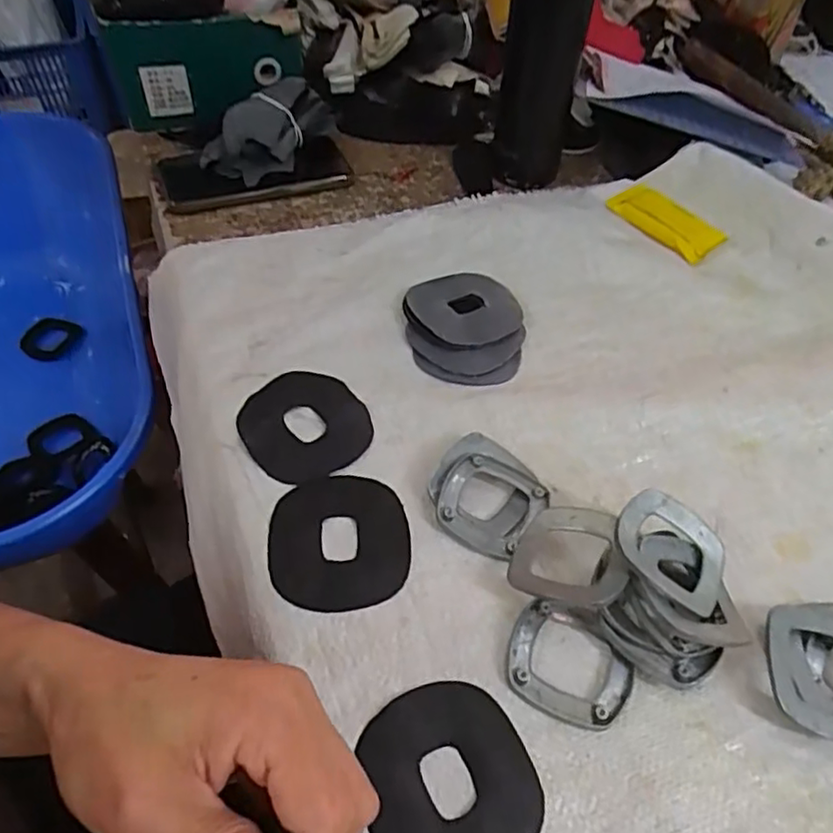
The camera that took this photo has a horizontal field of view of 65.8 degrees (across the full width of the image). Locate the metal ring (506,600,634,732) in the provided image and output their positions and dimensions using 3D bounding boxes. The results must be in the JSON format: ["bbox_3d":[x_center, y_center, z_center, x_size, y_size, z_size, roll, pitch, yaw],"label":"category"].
[{"bbox_3d":[0.078,0.123,0.326,0.061,0.007,0.057,24,54,15],"label":"metal ring"}]

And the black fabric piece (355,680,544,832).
[{"bbox_3d":[0.016,0.164,0.290,0.074,0.004,0.080,-16,54,-16],"label":"black fabric piece"}]

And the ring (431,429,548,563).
[{"bbox_3d":[0.041,0.046,0.379,0.066,0.014,0.062,33,56,21],"label":"ring"}]

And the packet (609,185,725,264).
[{"bbox_3d":[0.216,-0.172,0.560,0.046,0.010,0.097,-32,60,-26],"label":"packet"}]

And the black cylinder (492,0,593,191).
[{"bbox_3d":[0.105,-0.310,0.532,0.067,0.215,0.054,13,52,6],"label":"black cylinder"}]

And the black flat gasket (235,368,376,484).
[{"bbox_3d":[-0.070,0.004,0.408,0.076,0.004,0.080,-22,56,-20],"label":"black flat gasket"}]

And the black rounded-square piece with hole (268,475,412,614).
[{"bbox_3d":[-0.043,0.068,0.361,0.077,0.004,0.080,-7,52,-9],"label":"black rounded-square piece with hole"}]

